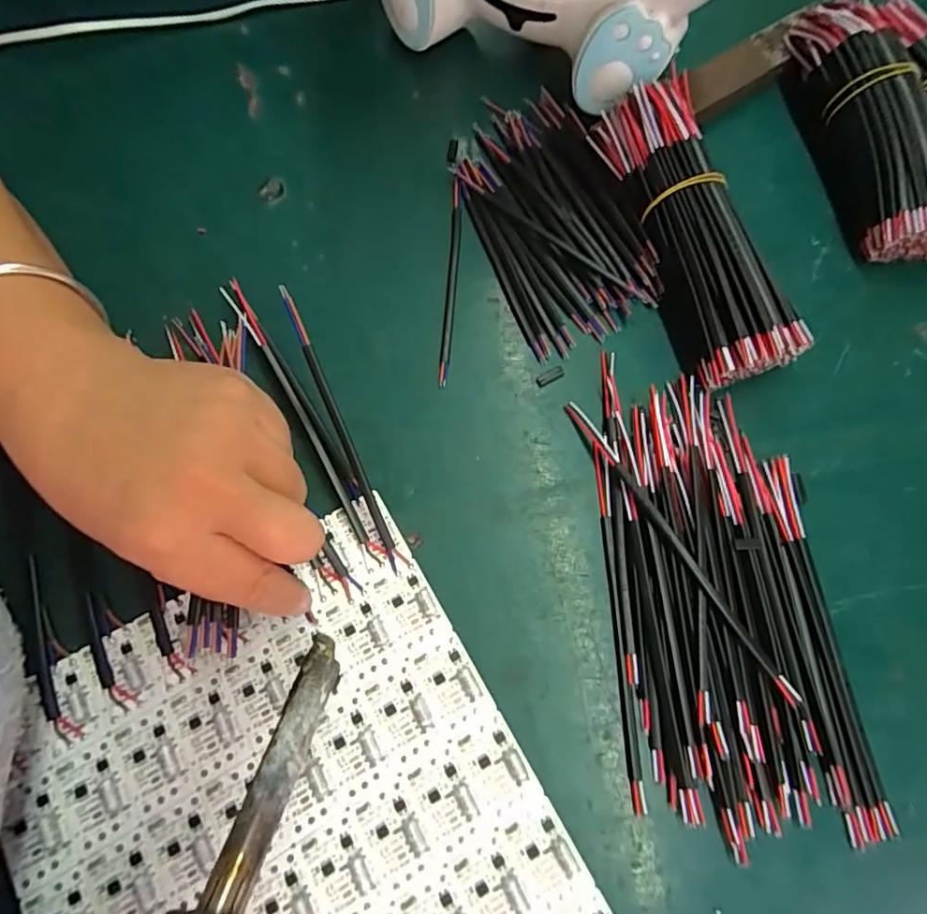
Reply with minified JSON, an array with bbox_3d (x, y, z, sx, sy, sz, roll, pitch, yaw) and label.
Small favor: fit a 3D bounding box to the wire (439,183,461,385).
[{"bbox_3d":[-0.007,-0.104,0.315,0.006,0.006,0.135,4,73,0],"label":"wire"}]

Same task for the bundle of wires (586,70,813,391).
[{"bbox_3d":[0.128,-0.127,0.304,0.055,0.041,0.179,-17,74,-6],"label":"bundle of wires"}]

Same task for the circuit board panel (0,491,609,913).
[{"bbox_3d":[-0.067,0.169,0.226,0.198,0.009,0.228,-30,76,-10],"label":"circuit board panel"}]

